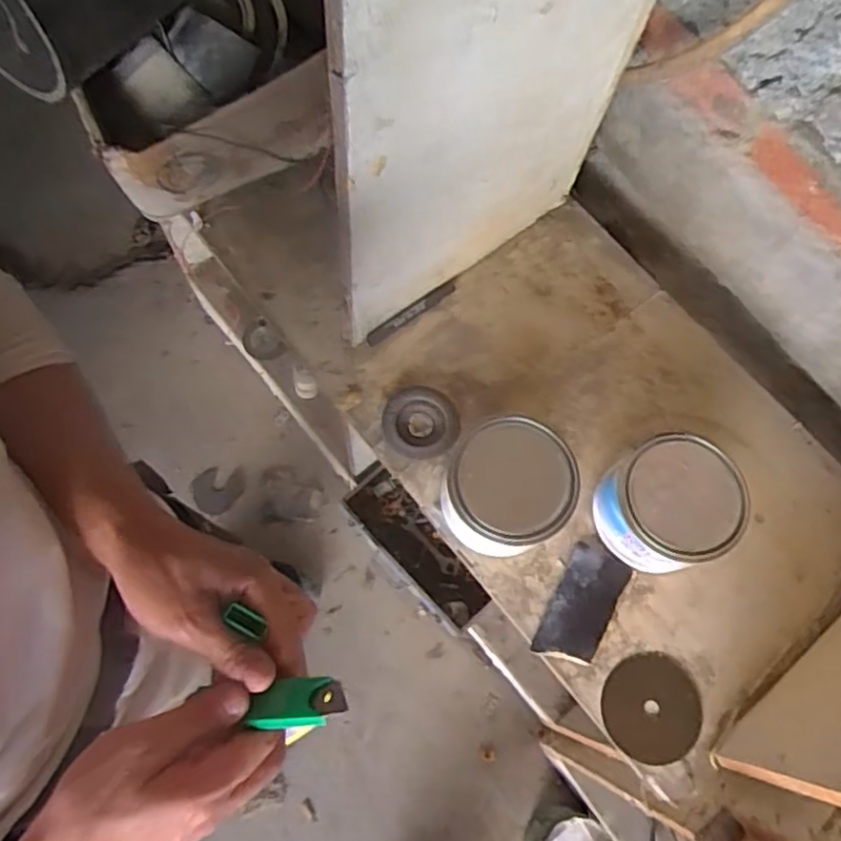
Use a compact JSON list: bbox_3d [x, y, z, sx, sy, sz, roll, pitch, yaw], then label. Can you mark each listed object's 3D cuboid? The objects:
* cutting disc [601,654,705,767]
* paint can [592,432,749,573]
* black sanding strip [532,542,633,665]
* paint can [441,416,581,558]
[{"bbox_3d":[0.245,0.303,0.705,0.103,0.004,0.105,1,75,-3],"label":"cutting disc"},{"bbox_3d":[0.265,0.093,0.719,0.134,0.096,0.125,2,70,-5],"label":"paint can"},{"bbox_3d":[0.177,0.203,0.728,0.064,0.012,0.126,29,70,5],"label":"black sanding strip"},{"bbox_3d":[0.092,0.072,0.710,0.124,0.104,0.122,2,70,-5],"label":"paint can"}]

